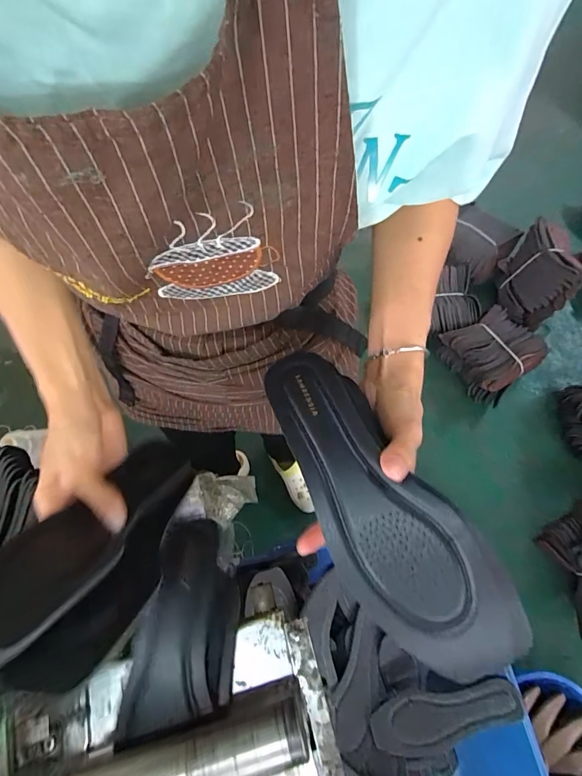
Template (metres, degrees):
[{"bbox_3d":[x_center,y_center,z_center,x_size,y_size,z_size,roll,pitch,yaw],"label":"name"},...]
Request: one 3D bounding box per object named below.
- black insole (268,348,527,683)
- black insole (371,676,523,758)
[{"bbox_3d":[0.050,0.068,0.263,0.076,0.019,0.226,-29,68,-10],"label":"black insole"},{"bbox_3d":[0.232,0.496,0.605,0.218,0.050,0.077,-29,65,16],"label":"black insole"}]

